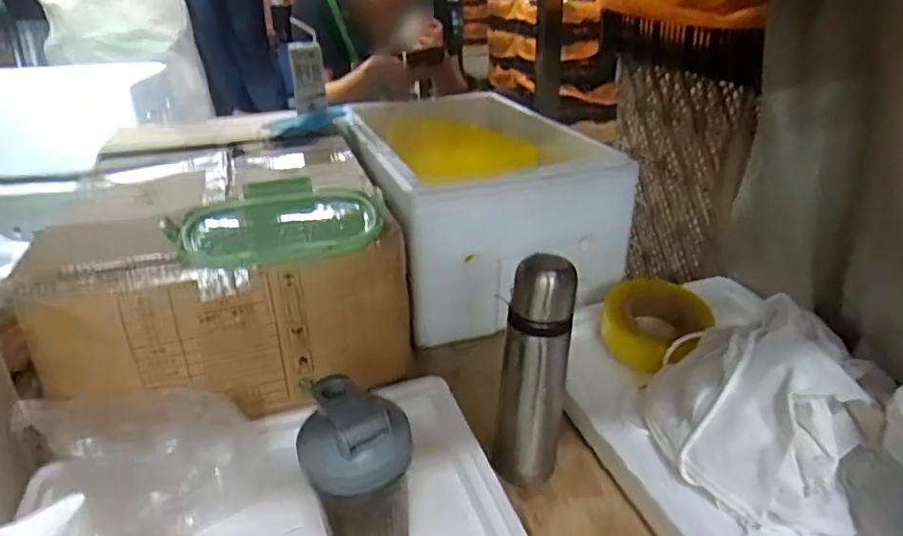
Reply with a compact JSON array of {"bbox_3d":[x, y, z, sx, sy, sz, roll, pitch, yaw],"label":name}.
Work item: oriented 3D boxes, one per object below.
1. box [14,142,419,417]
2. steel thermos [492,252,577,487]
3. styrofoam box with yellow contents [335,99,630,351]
[{"bbox_3d":[-0.281,-0.013,0.803,0.381,0.204,0.446,-9,27,-15],"label":"box"},{"bbox_3d":[0.080,0.110,0.609,0.065,0.243,0.069,17,32,32],"label":"steel thermos"},{"bbox_3d":[0.032,-0.134,1.056,0.372,0.248,0.504,-10,27,-16],"label":"styrofoam box with yellow contents"}]

